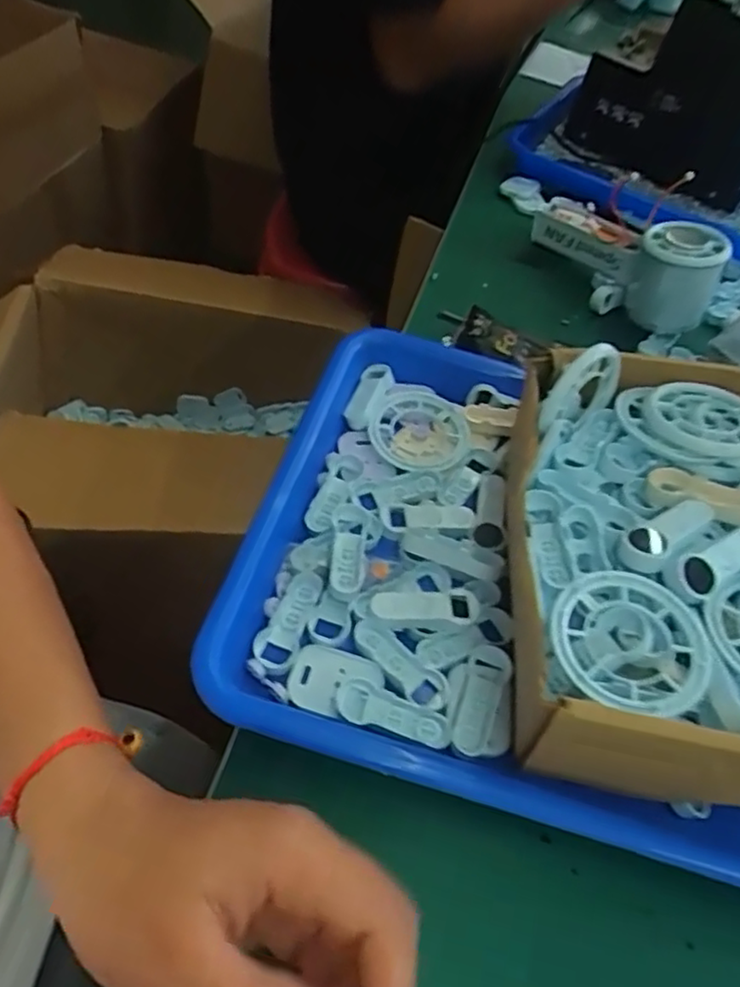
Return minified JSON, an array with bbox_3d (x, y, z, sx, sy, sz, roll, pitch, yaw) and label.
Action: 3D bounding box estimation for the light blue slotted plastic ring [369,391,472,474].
[{"bbox_3d":[0.030,-0.038,0.384,0.056,0.006,0.058,6,52,-8],"label":"light blue slotted plastic ring"}]

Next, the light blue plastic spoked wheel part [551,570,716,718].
[{"bbox_3d":[0.097,0.055,0.249,0.058,0.007,0.055,6,52,-8],"label":"light blue plastic spoked wheel part"}]

